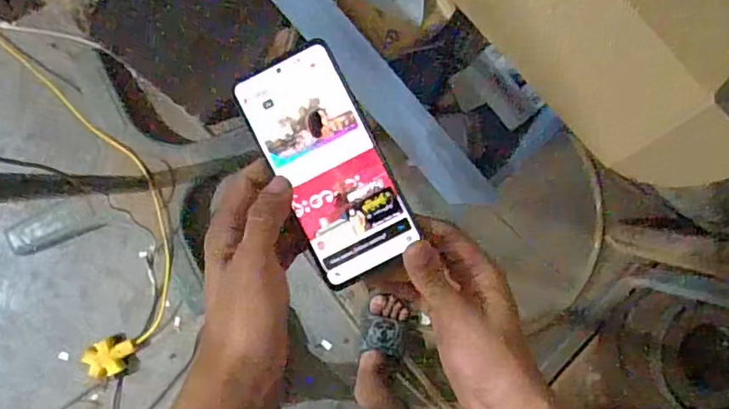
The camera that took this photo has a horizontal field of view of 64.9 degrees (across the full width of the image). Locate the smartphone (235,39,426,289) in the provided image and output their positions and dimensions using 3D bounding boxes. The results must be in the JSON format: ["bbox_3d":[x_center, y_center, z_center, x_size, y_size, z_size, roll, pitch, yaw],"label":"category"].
[{"bbox_3d":[-0.026,-0.028,0.402,0.071,0.012,0.160,-25,91,-6],"label":"smartphone"}]

